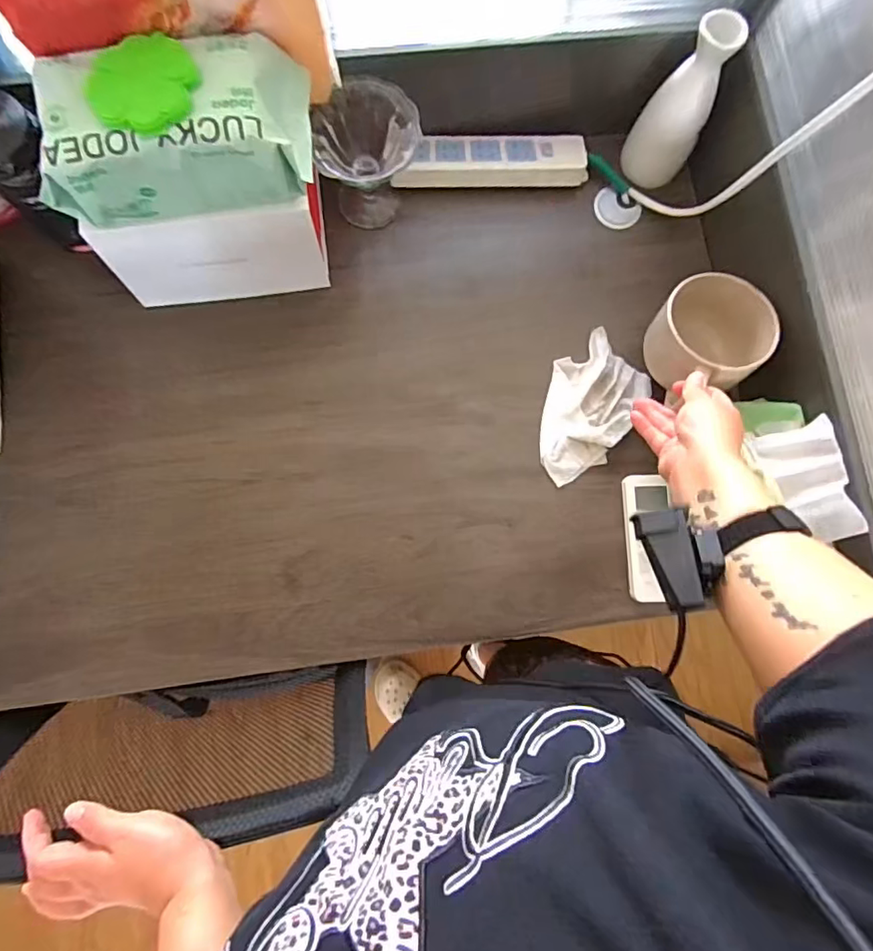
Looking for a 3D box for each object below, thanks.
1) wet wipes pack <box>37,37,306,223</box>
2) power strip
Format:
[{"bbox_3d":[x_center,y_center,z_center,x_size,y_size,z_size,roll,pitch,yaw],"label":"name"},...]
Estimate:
[{"bbox_3d":[-0.223,-0.295,0.461,0.222,0.093,0.098,-7,83,-3],"label":"wet wipes pack"},{"bbox_3d":[0.065,-0.376,0.637,0.223,0.031,0.054,-1,82,-2],"label":"power strip"}]

